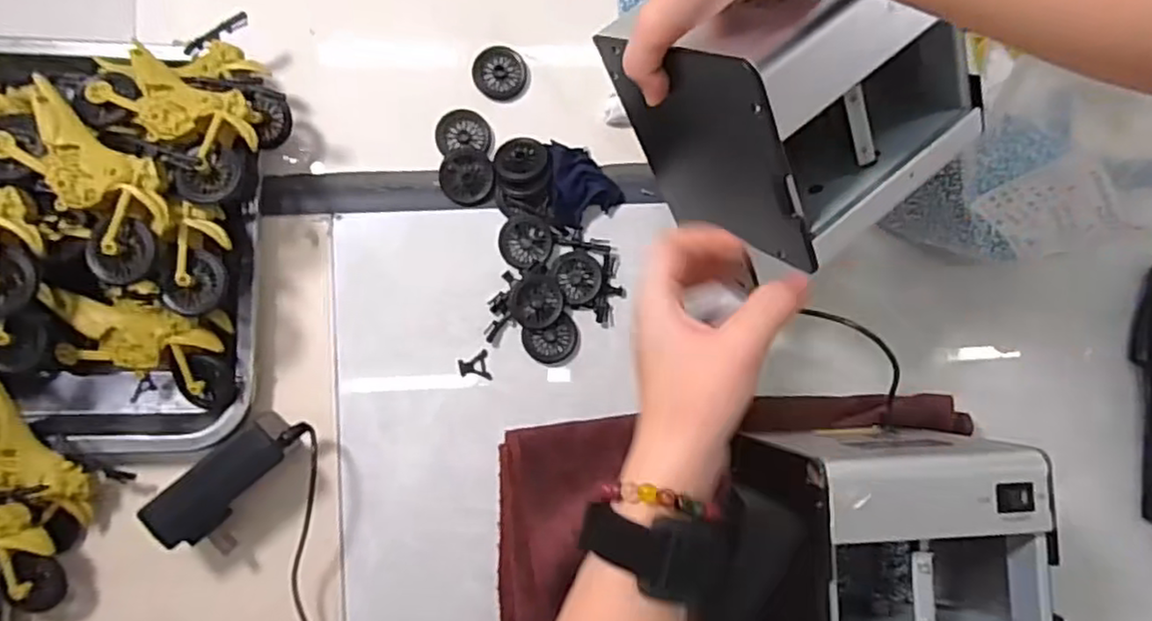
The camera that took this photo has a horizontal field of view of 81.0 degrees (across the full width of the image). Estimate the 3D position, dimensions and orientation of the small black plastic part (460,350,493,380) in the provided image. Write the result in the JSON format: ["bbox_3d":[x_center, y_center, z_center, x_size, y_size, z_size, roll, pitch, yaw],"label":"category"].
[{"bbox_3d":[-0.071,0.039,0.473,0.020,0.004,0.021,-9,87,-7],"label":"small black plastic part"}]

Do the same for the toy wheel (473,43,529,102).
[{"bbox_3d":[-0.055,-0.173,0.487,0.038,0.005,0.038,0,86,-6],"label":"toy wheel"}]

